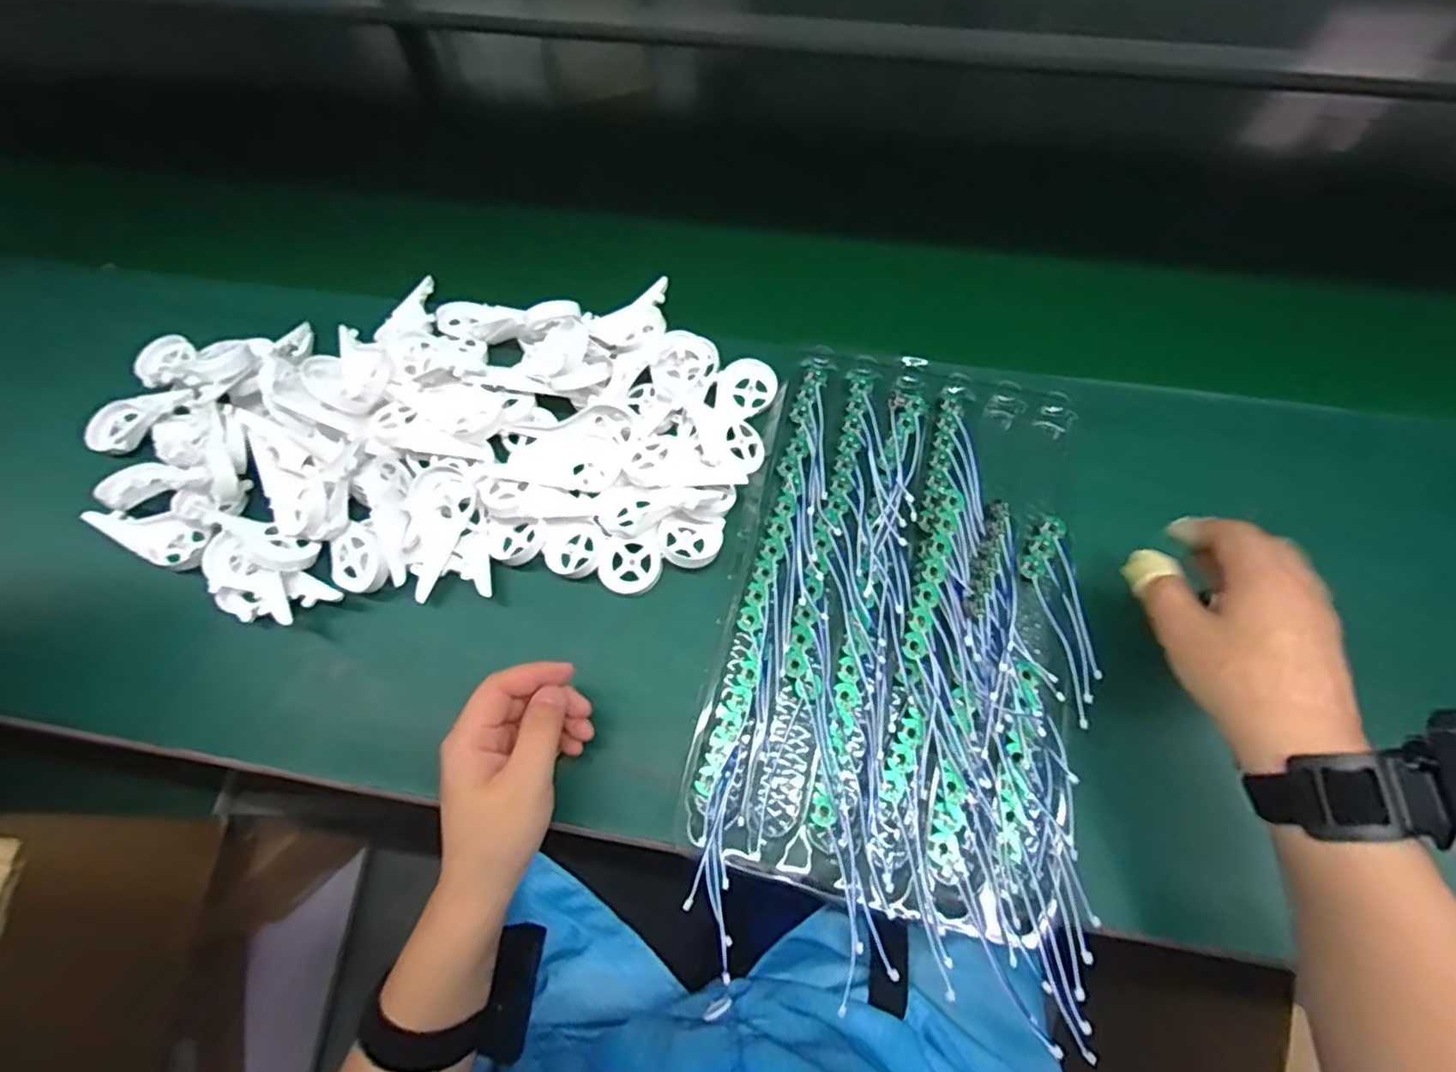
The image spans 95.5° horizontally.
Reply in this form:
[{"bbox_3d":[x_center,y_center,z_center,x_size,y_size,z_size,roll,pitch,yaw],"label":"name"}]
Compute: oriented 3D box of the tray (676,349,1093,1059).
[{"bbox_3d":[0.118,0.058,0.446,0.230,0.026,0.409,9,67,6],"label":"tray"}]

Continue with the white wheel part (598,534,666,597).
[{"bbox_3d":[-0.068,0.021,0.470,0.043,0.007,0.040,2,83,-2],"label":"white wheel part"}]

